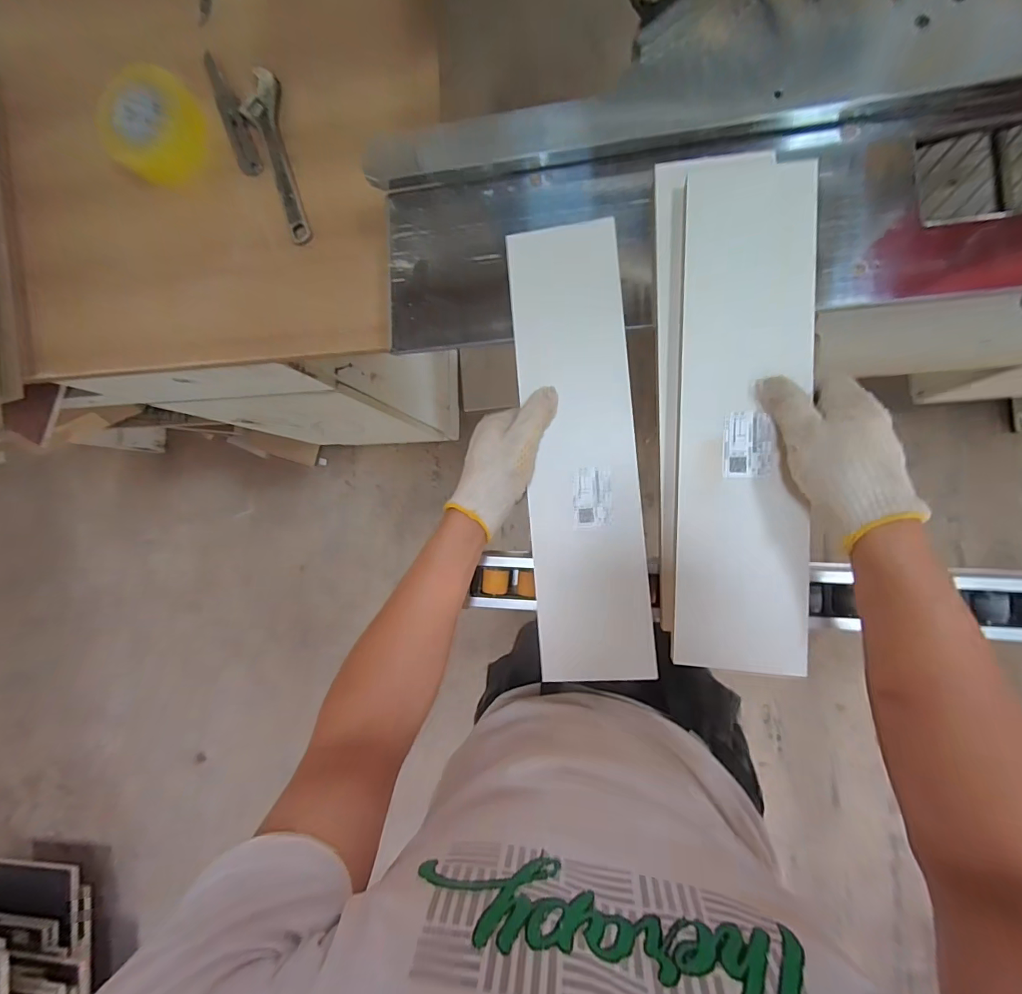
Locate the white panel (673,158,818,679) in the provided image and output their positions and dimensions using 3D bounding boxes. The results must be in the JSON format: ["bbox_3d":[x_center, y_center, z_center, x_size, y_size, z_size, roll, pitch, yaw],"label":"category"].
[{"bbox_3d":[0.209,-0.074,0.410,0.108,0.014,0.445,2,88,9],"label":"white panel"}]

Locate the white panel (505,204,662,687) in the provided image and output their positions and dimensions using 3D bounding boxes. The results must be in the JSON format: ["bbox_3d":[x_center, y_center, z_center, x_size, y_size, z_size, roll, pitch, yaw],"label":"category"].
[{"bbox_3d":[0.069,-0.046,0.450,0.111,0.011,0.436,-5,87,9],"label":"white panel"}]

